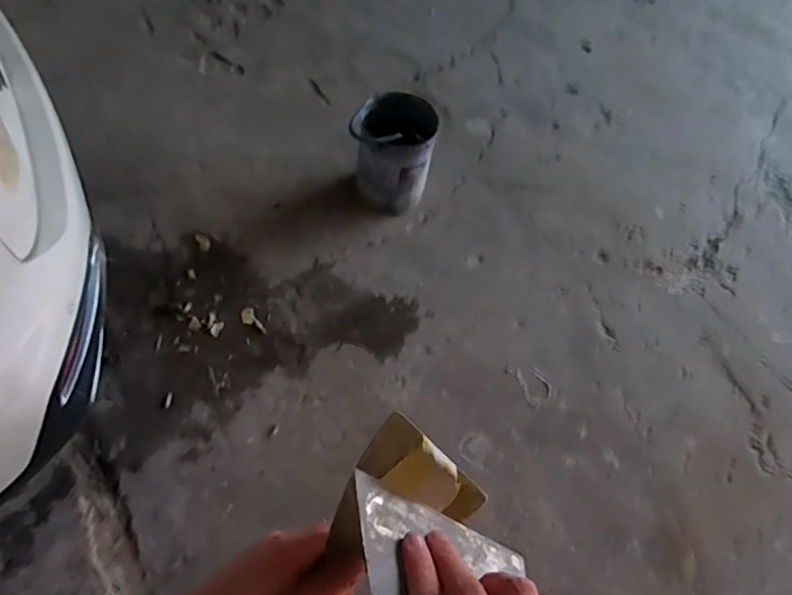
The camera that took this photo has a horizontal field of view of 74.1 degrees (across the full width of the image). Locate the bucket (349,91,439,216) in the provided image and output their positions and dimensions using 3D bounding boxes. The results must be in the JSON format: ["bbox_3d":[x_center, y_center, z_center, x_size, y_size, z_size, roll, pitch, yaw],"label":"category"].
[{"bbox_3d":[-0.015,-0.506,1.910,0.291,0.389,0.226,22,60,3],"label":"bucket"}]

